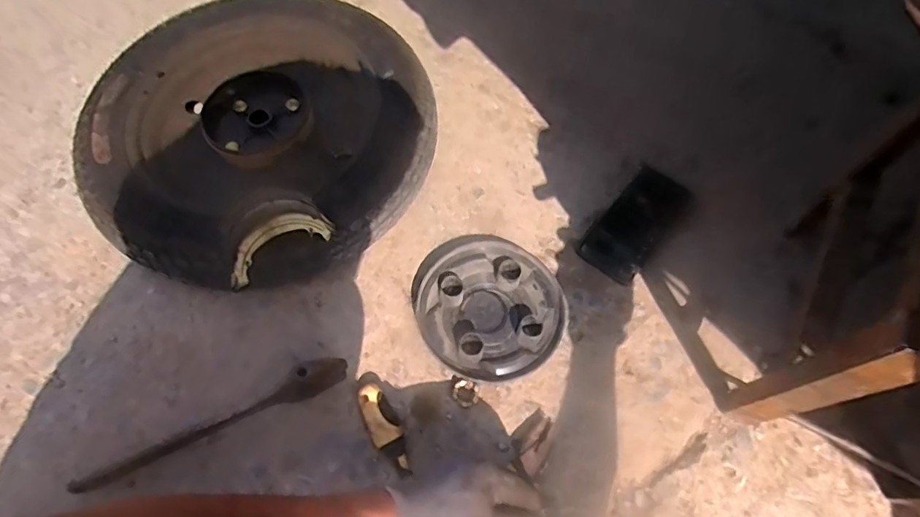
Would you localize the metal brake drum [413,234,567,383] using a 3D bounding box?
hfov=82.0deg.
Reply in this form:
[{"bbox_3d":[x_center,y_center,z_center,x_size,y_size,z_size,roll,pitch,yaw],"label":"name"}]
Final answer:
[{"bbox_3d":[0.028,0.050,0.615,0.153,0.035,0.183,-37,69,-16],"label":"metal brake drum"}]

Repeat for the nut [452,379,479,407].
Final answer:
[{"bbox_3d":[0.007,0.149,0.583,0.029,0.012,0.028,0,64,1],"label":"nut"}]

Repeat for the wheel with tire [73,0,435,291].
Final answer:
[{"bbox_3d":[-0.255,-0.169,0.678,0.430,0.118,0.408,41,71,18],"label":"wheel with tire"}]

